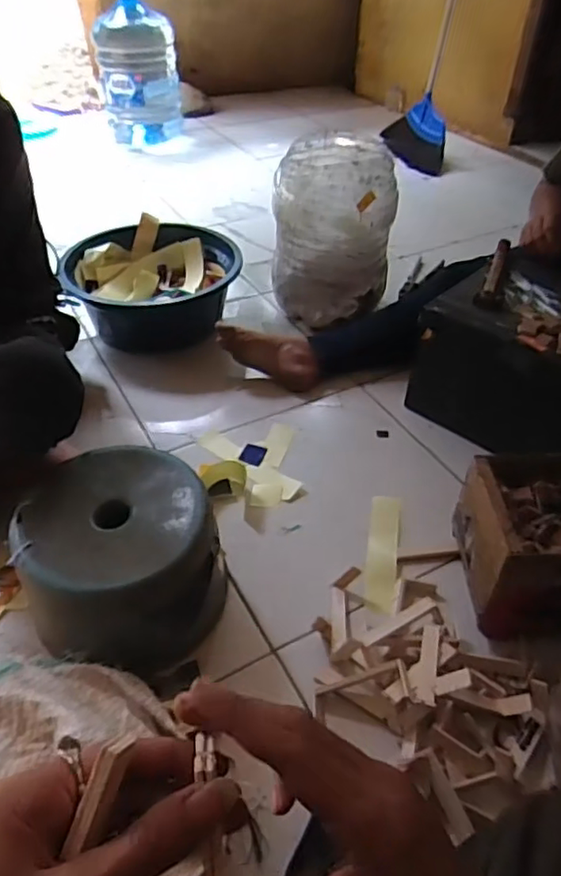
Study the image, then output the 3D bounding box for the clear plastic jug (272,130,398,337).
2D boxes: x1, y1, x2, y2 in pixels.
[{"bbox_3d":[0.104,-0.417,1.245,0.226,0.295,0.203,2,42,1],"label":"clear plastic jug"}]

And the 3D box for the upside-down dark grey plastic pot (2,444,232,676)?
[{"bbox_3d":[-0.193,0.149,0.784,0.228,0.162,0.227,1,42,-1],"label":"upside-down dark grey plastic pot"}]

